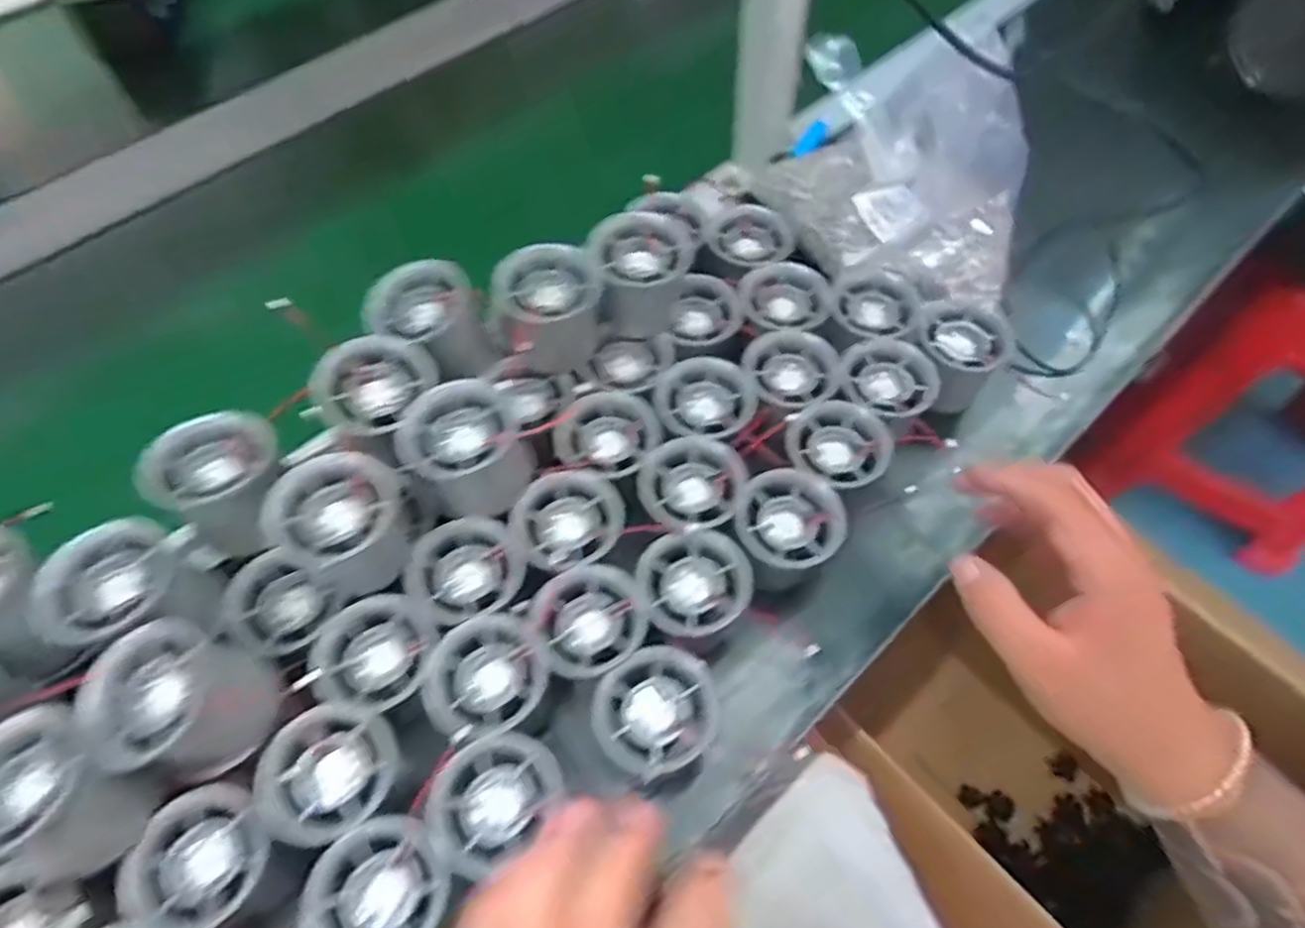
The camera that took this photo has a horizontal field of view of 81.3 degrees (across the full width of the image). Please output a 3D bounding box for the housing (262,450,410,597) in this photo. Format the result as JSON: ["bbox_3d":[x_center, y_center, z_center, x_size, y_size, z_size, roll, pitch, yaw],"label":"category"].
[{"bbox_3d":[-0.150,0.034,0.381,0.066,0.062,0.055,-30,64,-16],"label":"housing"}]

